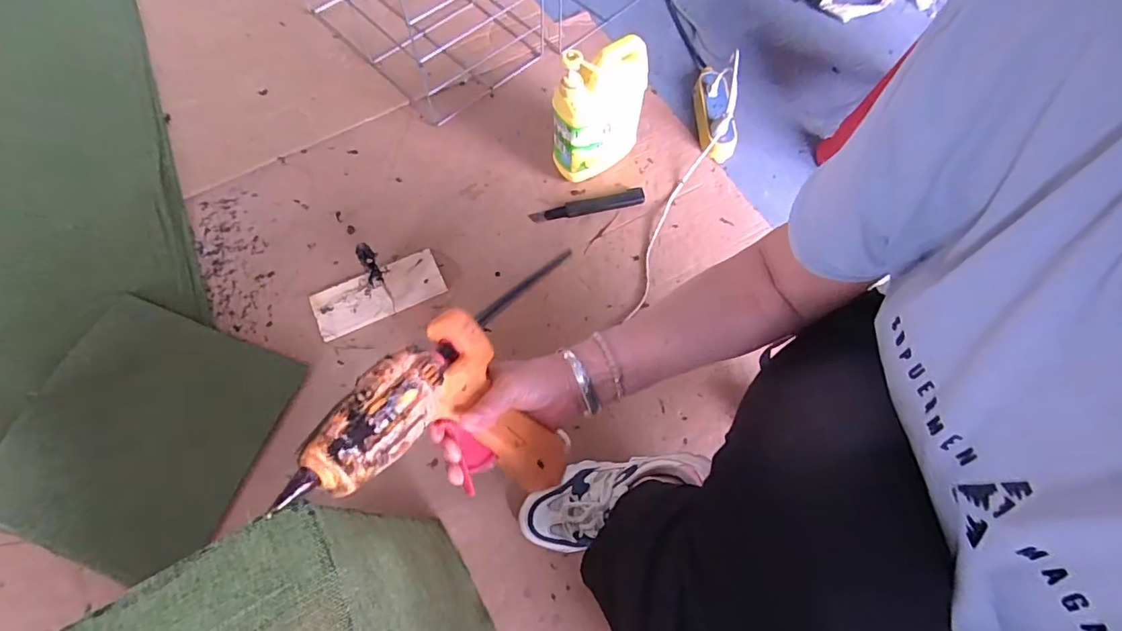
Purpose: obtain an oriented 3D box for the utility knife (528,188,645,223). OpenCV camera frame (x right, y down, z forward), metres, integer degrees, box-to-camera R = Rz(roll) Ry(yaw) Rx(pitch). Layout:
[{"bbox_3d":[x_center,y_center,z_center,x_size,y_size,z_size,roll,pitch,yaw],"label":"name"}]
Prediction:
[{"bbox_3d":[0.045,-0.187,0.877,0.192,0.015,0.031,-10,68,-5],"label":"utility knife"}]

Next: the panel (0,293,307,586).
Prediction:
[{"bbox_3d":[-0.583,0.164,0.729,0.314,0.018,0.330,22,71,1],"label":"panel"}]

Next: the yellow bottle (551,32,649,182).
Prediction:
[{"bbox_3d":[0.064,-0.308,0.817,0.148,0.237,0.066,-23,68,-10],"label":"yellow bottle"}]

